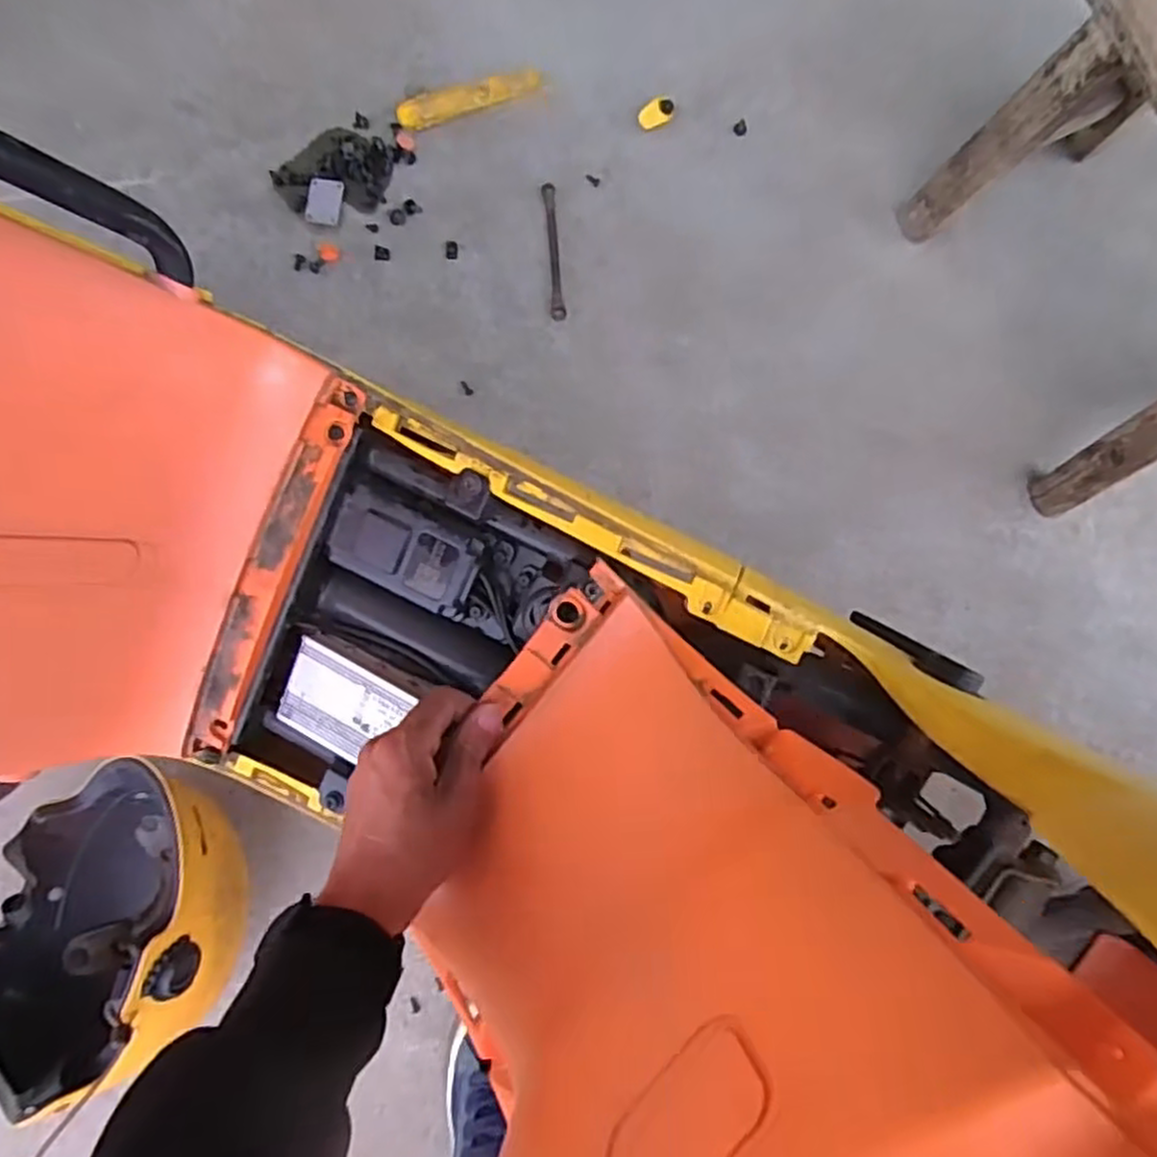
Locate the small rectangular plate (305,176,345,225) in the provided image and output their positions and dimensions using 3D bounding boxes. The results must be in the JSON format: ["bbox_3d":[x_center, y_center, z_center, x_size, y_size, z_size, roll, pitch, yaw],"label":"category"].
[{"bbox_3d":[-0.260,-0.386,0.767,0.036,0.005,0.046,12,87,3],"label":"small rectangular plate"}]

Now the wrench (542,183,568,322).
[{"bbox_3d":[-0.025,-0.328,0.753,0.015,0.005,0.139,-5,86,1],"label":"wrench"}]

